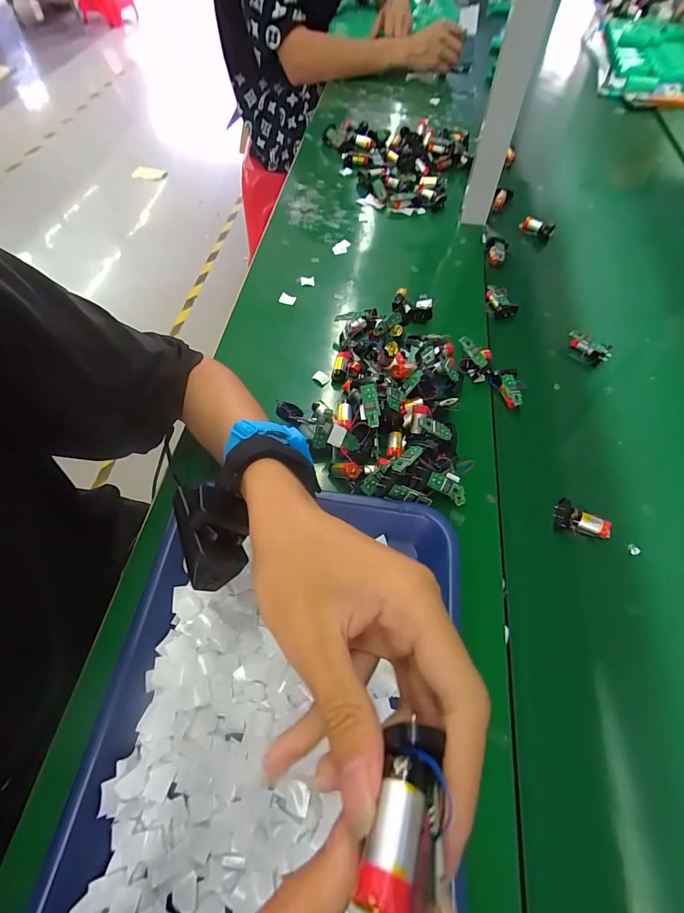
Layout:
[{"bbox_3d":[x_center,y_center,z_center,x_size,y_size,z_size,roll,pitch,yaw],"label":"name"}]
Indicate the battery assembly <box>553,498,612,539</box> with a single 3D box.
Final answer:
[{"bbox_3d":[0.235,0.060,0.383,0.050,0.019,0.033,10,61,6],"label":"battery assembly"}]

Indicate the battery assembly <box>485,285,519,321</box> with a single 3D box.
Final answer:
[{"bbox_3d":[0.218,-0.216,0.541,0.029,0.015,0.054,-12,61,-7],"label":"battery assembly"}]

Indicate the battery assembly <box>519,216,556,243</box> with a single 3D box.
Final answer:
[{"bbox_3d":[0.316,-0.369,0.628,0.057,0.023,0.020,17,61,-8],"label":"battery assembly"}]

